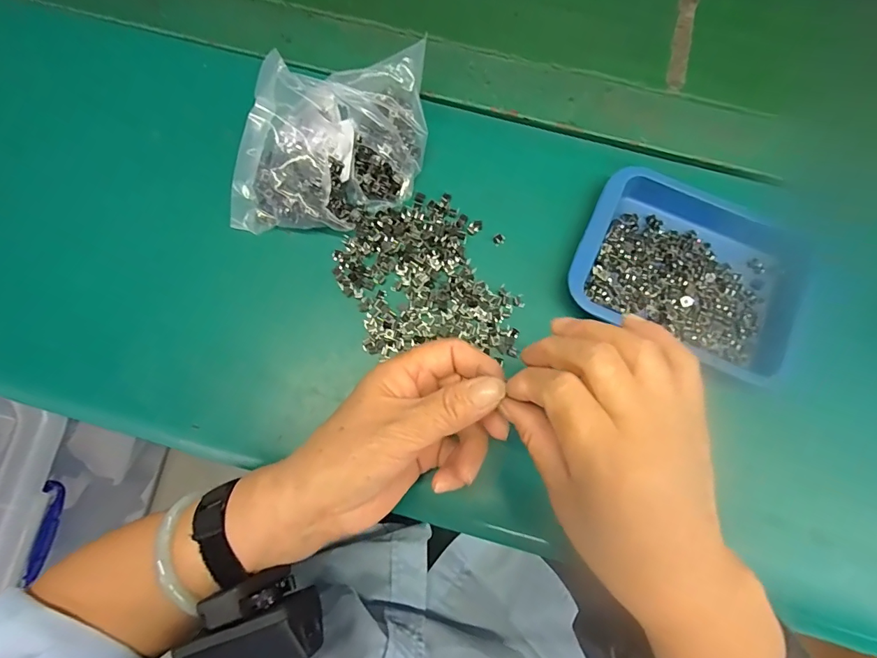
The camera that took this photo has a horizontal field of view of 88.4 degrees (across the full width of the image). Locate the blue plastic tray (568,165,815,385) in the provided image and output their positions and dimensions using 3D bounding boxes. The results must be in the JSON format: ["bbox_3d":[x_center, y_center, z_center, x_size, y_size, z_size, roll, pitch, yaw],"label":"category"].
[{"bbox_3d":[0.181,-0.043,0.316,0.162,0.020,0.121,20,77,4],"label":"blue plastic tray"}]

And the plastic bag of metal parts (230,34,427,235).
[{"bbox_3d":[-0.071,-0.125,0.309,0.169,0.069,0.085,-28,78,-7],"label":"plastic bag of metal parts"}]

